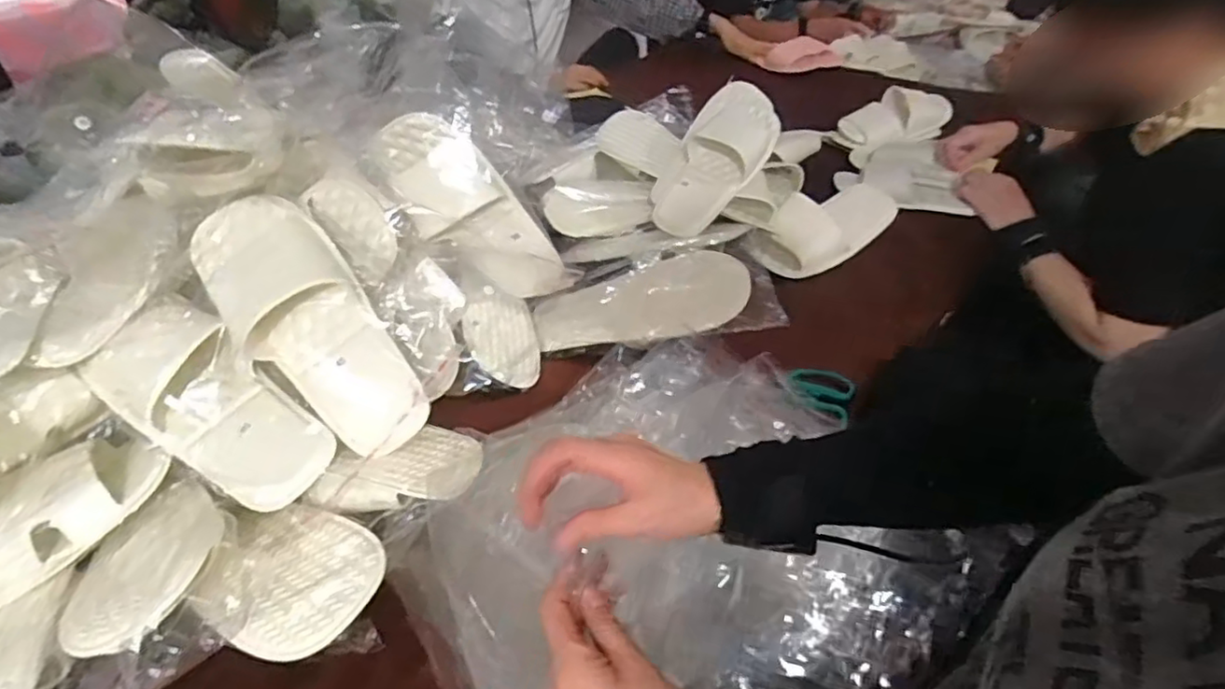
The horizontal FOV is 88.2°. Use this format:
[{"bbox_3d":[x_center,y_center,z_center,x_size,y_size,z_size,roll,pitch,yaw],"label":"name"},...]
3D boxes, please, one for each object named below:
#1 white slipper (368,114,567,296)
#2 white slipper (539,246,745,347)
[{"bbox_3d":[-0.150,-0.132,0.671,0.103,0.228,0.060,-29,31,29],"label":"white slipper"},{"bbox_3d":[0.031,-0.058,0.750,0.258,0.048,0.122,-12,40,8],"label":"white slipper"}]

